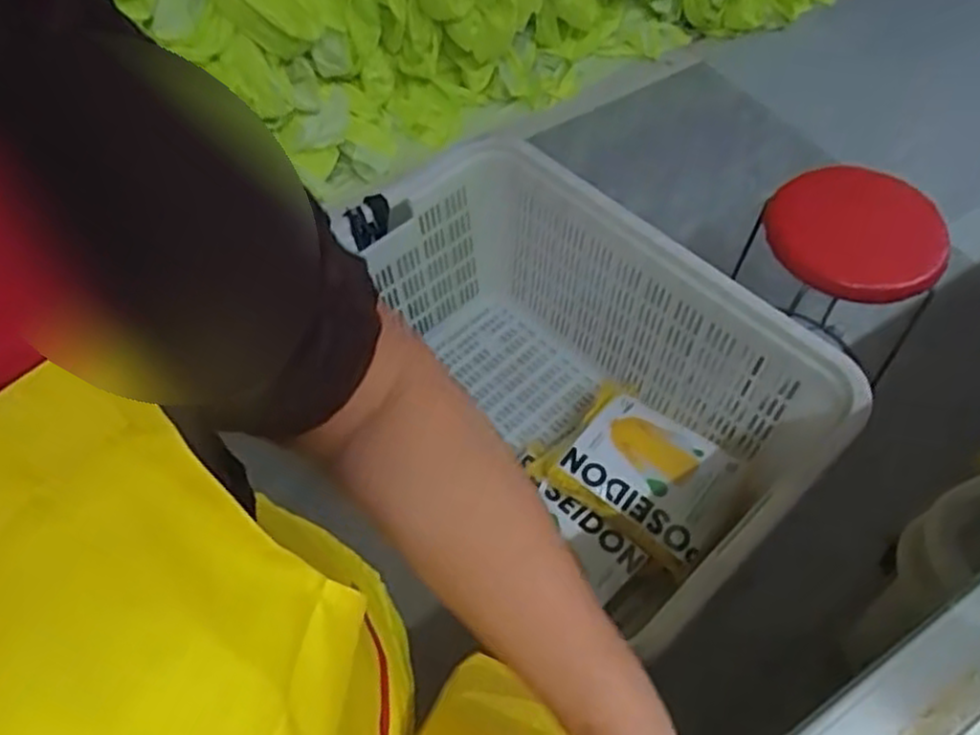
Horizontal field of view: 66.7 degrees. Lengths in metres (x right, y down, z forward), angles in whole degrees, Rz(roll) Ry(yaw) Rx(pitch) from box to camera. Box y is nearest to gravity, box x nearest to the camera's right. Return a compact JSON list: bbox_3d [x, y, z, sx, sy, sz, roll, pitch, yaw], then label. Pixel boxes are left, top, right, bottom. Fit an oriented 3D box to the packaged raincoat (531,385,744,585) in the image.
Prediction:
[{"bbox_3d":[0.262,0.168,1.271,0.301,0.047,0.241,31,62,20],"label":"packaged raincoat"}]

